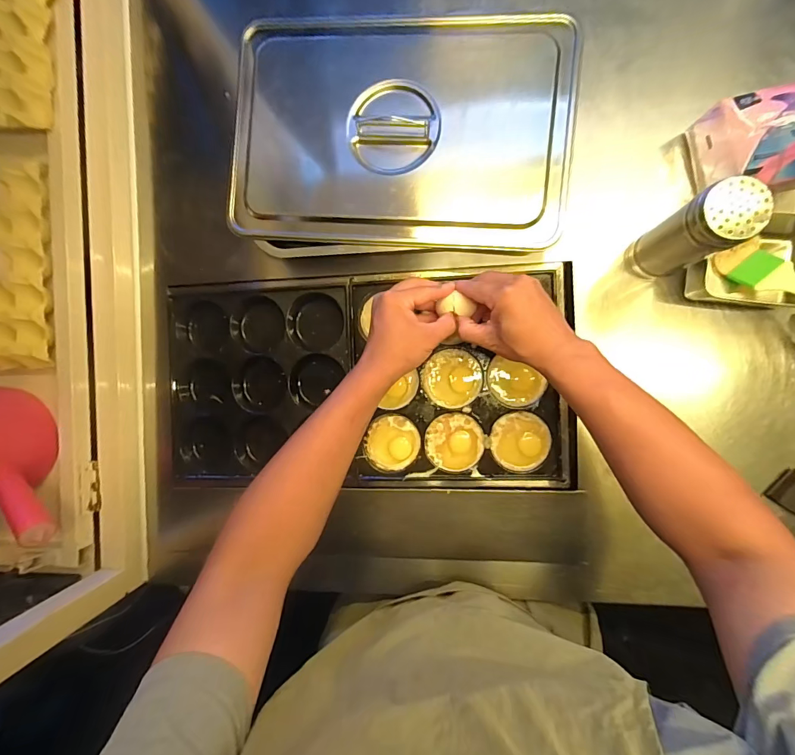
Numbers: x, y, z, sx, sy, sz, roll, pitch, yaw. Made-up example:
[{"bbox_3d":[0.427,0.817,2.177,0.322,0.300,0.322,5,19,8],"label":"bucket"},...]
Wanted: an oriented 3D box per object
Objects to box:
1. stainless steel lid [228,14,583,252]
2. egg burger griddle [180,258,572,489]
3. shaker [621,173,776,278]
[{"bbox_3d":[-0.002,-0.321,0.514,0.429,0.034,0.286,4,95,6],"label":"stainless steel lid"},{"bbox_3d":[-0.051,0.005,0.571,0.575,0.041,0.300,-1,90,7],"label":"egg burger griddle"},{"bbox_3d":[0.327,-0.160,0.448,0.057,0.156,0.060,0,90,7],"label":"shaker"}]

